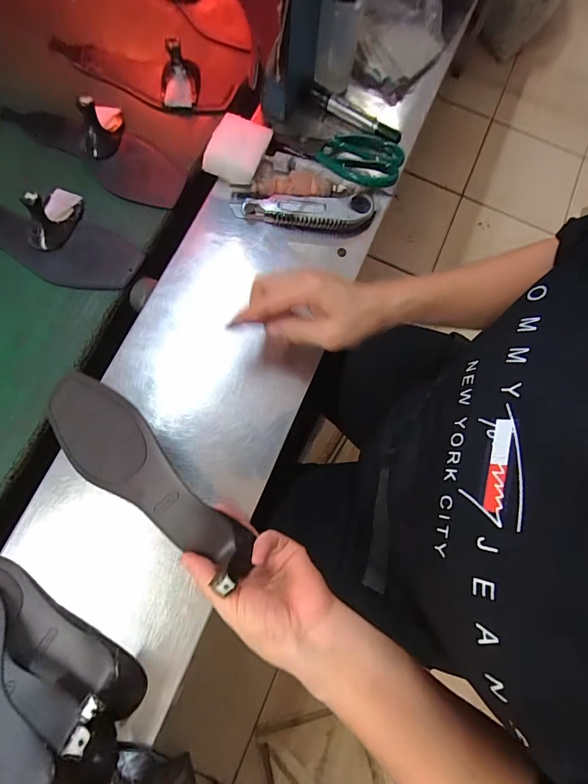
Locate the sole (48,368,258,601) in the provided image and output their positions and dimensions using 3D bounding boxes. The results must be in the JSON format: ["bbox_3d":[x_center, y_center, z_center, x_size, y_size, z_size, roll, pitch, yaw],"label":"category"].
[{"bbox_3d":[-0.123,0.069,0.315,0.220,0.045,0.067,41,77,6],"label":"sole"}]

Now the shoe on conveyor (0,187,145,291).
[{"bbox_3d":[-0.294,-0.198,0.437,0.241,0.050,0.105,33,76,3],"label":"shoe on conveyor"}]

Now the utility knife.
[{"bbox_3d":[0.011,-0.212,0.447,0.163,0.027,0.036,0,77,-5],"label":"utility knife"}]

